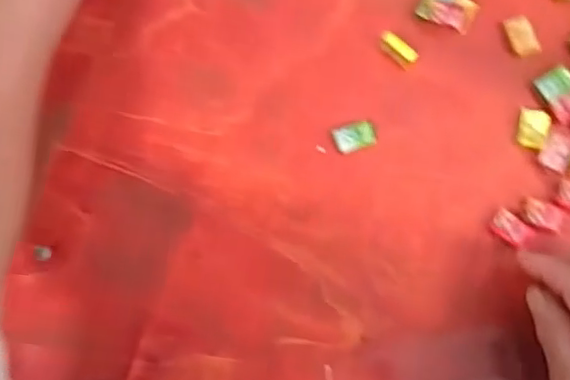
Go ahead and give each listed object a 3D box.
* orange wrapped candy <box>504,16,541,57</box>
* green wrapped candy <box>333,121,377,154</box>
[{"bbox_3d":[0.167,-0.108,0.419,0.018,0.004,0.029,-21,81,0],"label":"orange wrapped candy"},{"bbox_3d":[0.049,-0.037,0.418,0.028,0.007,0.018,-20,81,0],"label":"green wrapped candy"}]

